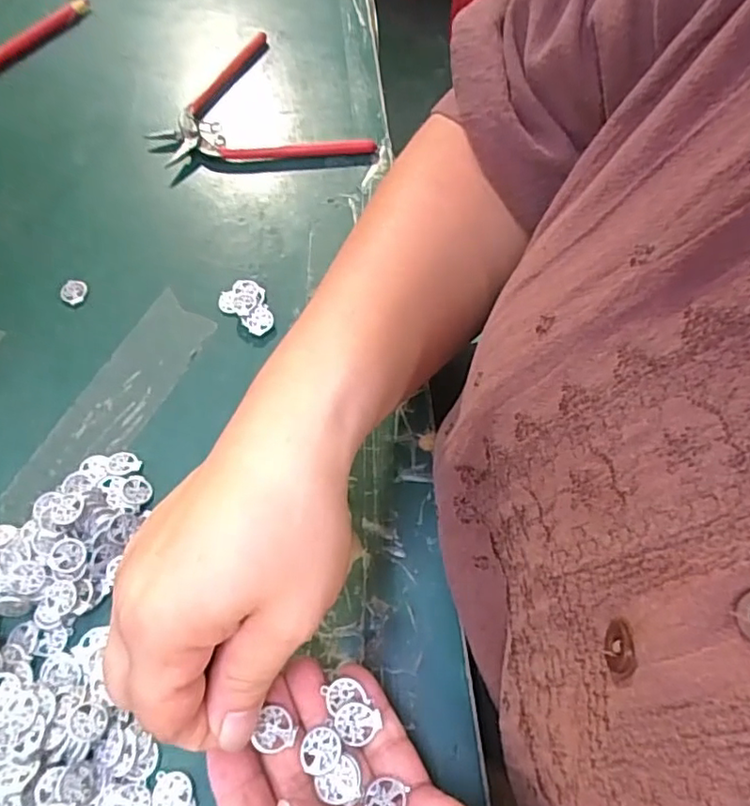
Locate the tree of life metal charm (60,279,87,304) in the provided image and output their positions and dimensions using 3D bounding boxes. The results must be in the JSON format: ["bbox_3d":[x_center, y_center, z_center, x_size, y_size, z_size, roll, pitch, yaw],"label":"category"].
[{"bbox_3d":[-0.177,-0.066,0.348,0.016,0.004,0.015,14,64,9],"label":"tree of life metal charm"}]

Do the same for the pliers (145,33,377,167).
[{"bbox_3d":[-0.080,-0.211,0.412,0.144,0.017,0.109,-6,62,-1],"label":"pliers"}]

